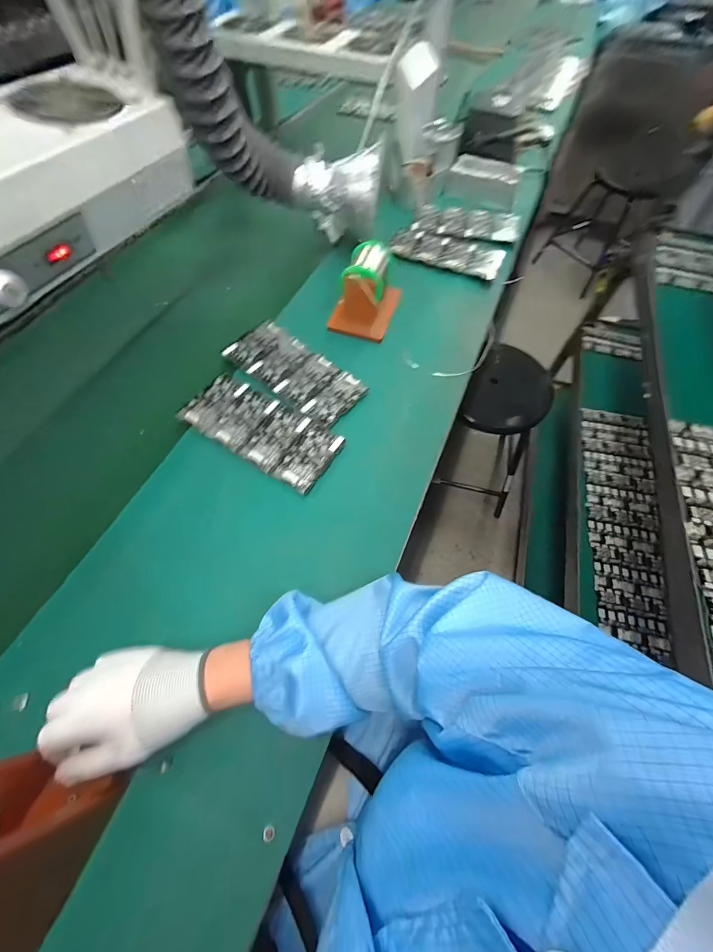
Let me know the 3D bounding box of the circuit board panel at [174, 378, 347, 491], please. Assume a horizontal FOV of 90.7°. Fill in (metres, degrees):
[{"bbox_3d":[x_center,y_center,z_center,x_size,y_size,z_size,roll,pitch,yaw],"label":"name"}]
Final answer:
[{"bbox_3d":[-0.135,-0.068,0.498,0.222,0.013,0.099,29,64,13],"label":"circuit board panel"}]

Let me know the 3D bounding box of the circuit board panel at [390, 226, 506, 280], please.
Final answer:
[{"bbox_3d":[0.179,-0.456,0.709,0.228,0.017,0.106,21,63,9],"label":"circuit board panel"}]

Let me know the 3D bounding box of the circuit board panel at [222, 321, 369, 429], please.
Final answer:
[{"bbox_3d":[-0.100,-0.166,0.553,0.226,0.010,0.102,37,67,17],"label":"circuit board panel"}]

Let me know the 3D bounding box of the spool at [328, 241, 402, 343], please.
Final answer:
[{"bbox_3d":[0.021,-0.314,0.593,0.096,0.098,0.134,19,63,8],"label":"spool"}]

